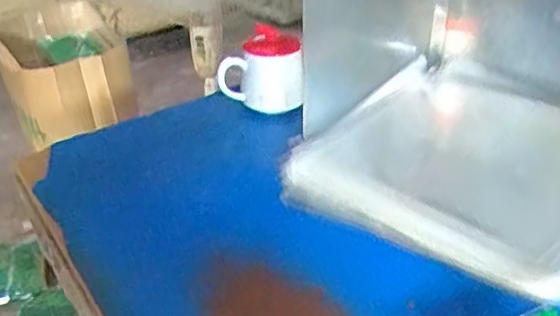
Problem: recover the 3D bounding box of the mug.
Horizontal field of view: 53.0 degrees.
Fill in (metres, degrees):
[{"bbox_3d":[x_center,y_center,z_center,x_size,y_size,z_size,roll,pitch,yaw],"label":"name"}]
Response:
[{"bbox_3d":[-0.024,-0.111,0.736,0.111,0.113,0.078,-5,33,-3],"label":"mug"}]

